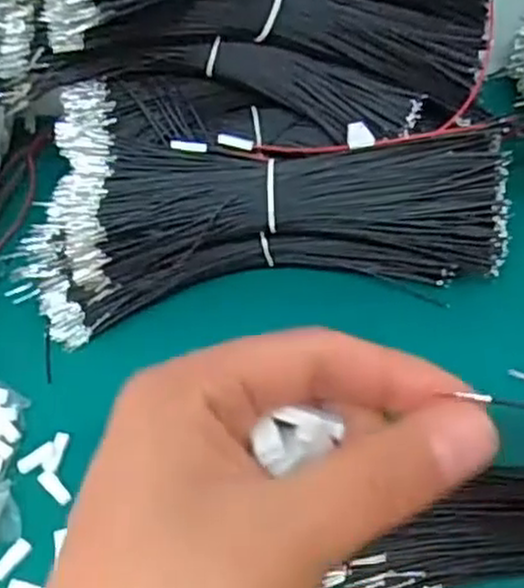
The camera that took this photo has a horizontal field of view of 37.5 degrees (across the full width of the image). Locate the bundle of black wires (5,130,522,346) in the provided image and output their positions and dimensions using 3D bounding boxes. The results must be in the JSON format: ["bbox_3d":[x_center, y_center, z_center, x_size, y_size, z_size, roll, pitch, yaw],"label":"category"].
[{"bbox_3d":[-0.003,-0.033,0.408,0.254,0.067,0.063,-6,52,1],"label":"bundle of black wires"}]

